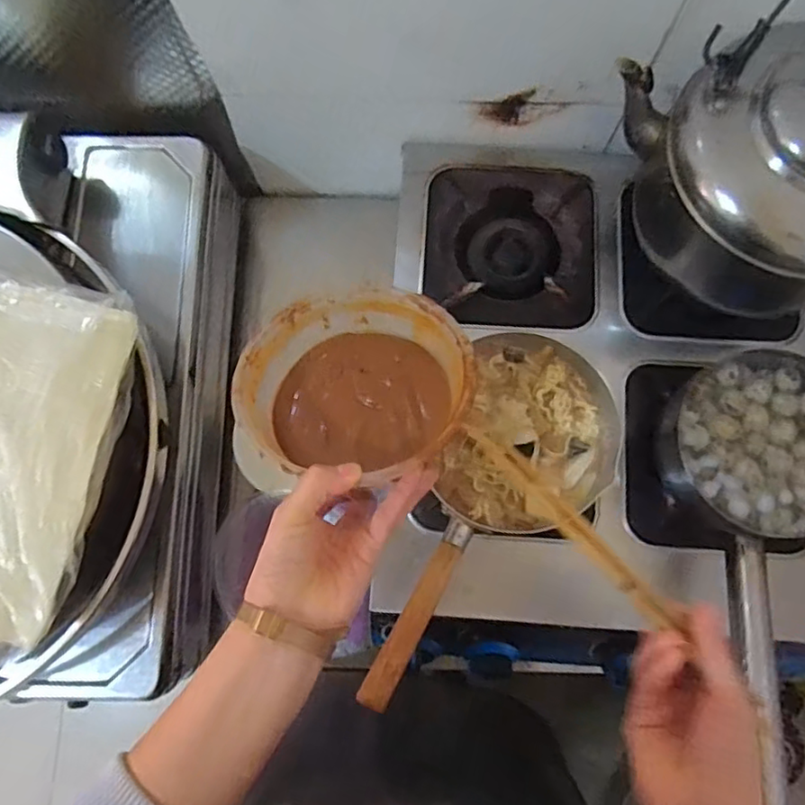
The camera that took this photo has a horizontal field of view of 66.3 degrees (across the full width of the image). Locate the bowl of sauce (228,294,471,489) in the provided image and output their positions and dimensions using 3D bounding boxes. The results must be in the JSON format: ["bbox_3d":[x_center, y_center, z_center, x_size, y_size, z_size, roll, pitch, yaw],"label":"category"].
[{"bbox_3d":[-0.031,-0.001,0.450,0.158,0.080,0.158,-3,55,5],"label":"bowl of sauce"}]

